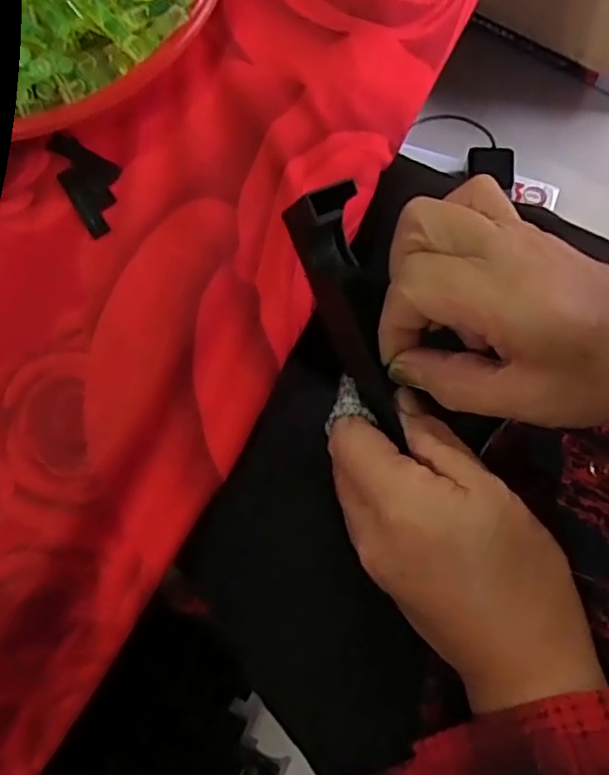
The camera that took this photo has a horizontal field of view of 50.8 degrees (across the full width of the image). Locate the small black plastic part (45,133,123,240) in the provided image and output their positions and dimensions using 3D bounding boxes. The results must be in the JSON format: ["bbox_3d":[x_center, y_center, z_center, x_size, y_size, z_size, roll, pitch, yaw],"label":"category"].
[{"bbox_3d":[-0.119,-0.117,0.352,0.031,0.004,0.069,-33,76,-7],"label":"small black plastic part"}]

